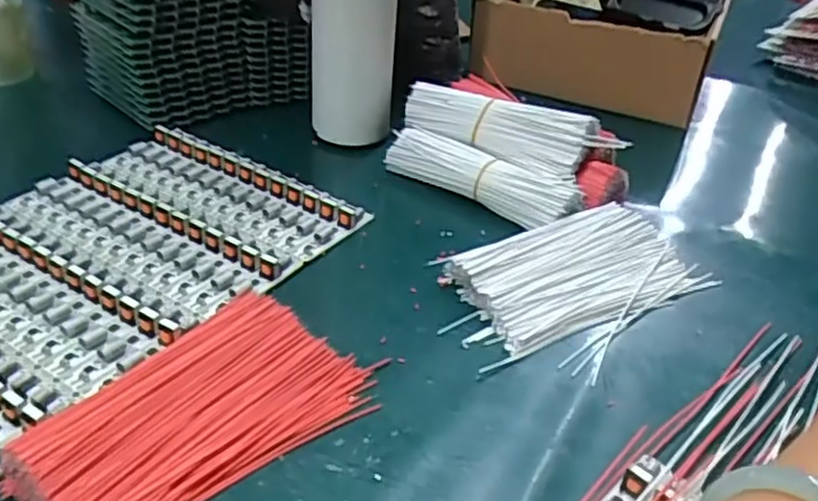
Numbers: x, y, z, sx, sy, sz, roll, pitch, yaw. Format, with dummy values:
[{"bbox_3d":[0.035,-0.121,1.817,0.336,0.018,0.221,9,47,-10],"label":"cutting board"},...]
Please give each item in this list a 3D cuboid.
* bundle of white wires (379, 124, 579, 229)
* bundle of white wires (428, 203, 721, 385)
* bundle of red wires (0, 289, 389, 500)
[{"bbox_3d":[0.051,-0.055,0.502,0.143,0.028,0.034,22,38,22],"label":"bundle of white wires"},{"bbox_3d":[0.101,0.018,0.424,0.165,0.024,0.104,-19,42,-30],"label":"bundle of white wires"},{"bbox_3d":[-0.103,0.071,0.326,0.150,0.016,0.097,-27,46,-37],"label":"bundle of red wires"}]

